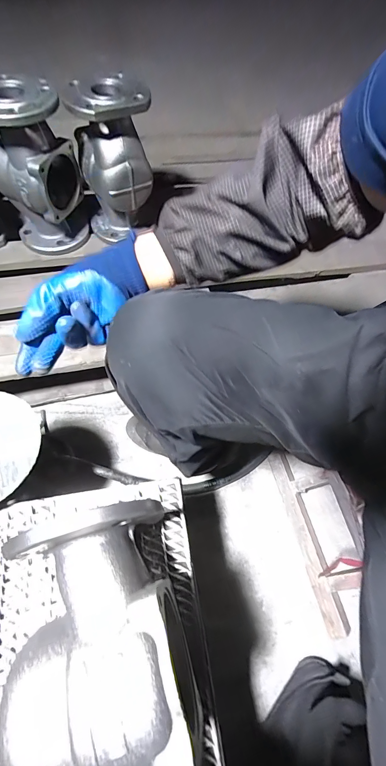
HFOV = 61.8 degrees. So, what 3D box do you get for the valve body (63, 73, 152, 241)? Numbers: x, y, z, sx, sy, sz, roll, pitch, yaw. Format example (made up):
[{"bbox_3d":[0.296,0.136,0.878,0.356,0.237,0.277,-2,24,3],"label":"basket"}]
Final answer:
[{"bbox_3d":[-0.170,-0.461,0.699,0.143,0.276,0.144,-19,63,-15],"label":"valve body"}]

